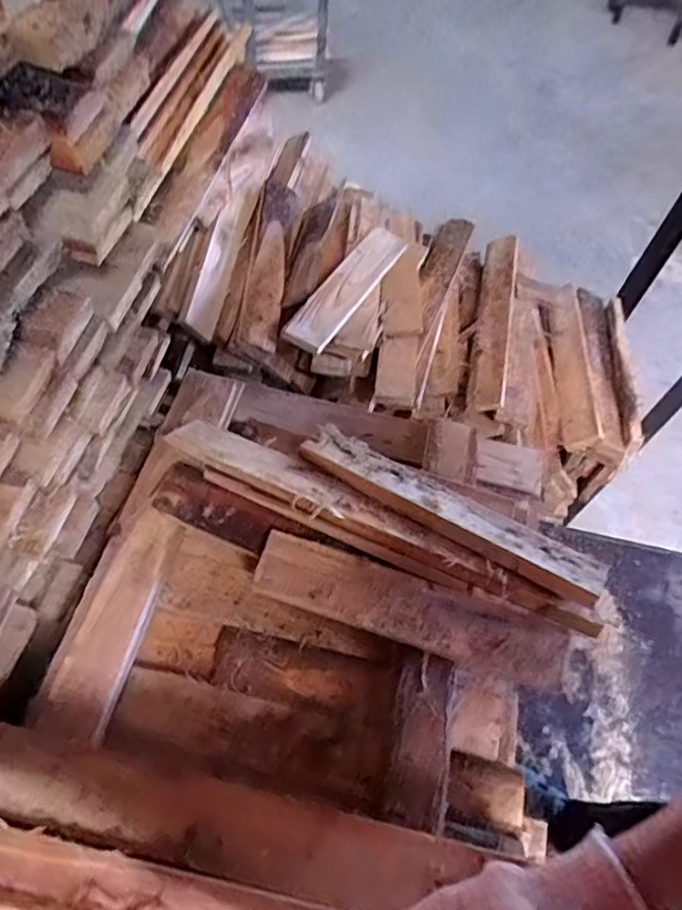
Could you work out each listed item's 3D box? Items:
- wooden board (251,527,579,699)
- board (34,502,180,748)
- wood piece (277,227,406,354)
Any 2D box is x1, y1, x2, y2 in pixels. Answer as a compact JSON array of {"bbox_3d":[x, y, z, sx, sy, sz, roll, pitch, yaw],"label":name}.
[{"bbox_3d":[0.070,0.151,0.587,0.310,0.016,0.066,17,61,6],"label":"wooden board"},{"bbox_3d":[-0.225,0.158,0.588,0.059,0.017,0.225,11,60,3],"label":"board"},{"bbox_3d":[0.017,-0.291,0.997,0.063,0.029,0.313,44,53,-14],"label":"wood piece"}]

